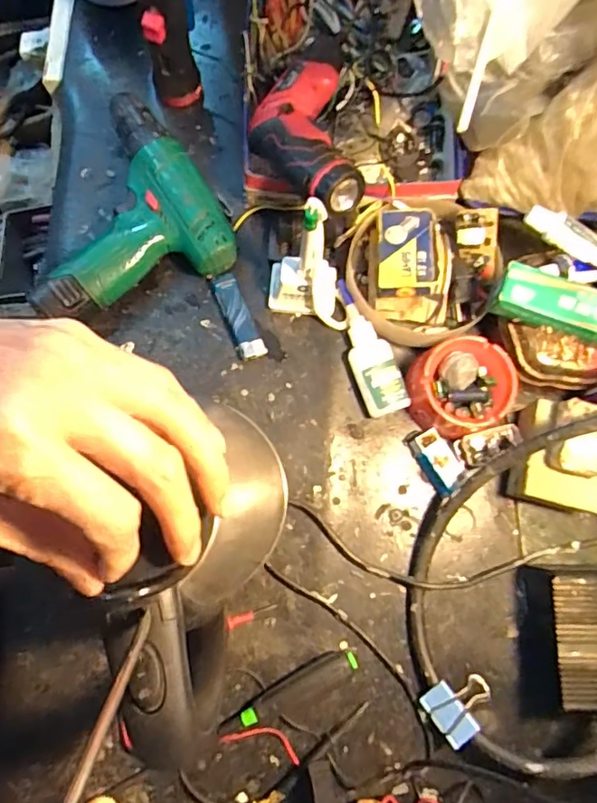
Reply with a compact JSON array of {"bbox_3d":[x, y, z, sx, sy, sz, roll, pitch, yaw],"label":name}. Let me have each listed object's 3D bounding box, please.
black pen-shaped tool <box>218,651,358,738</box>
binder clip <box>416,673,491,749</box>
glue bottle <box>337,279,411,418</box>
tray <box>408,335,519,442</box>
[{"bbox_3d":[-0.009,0.233,0.431,0.118,0.024,0.023,-28,82,-6],"label":"black pen-shaped tool"},{"bbox_3d":[0.129,0.241,0.432,0.048,0.025,0.043,-49,62,5],"label":"binder clip"},{"bbox_3d":[0.060,-0.048,0.485,0.038,0.023,0.124,-18,81,-5],"label":"glue bottle"},{"bbox_3d":[0.140,-0.015,0.471,0.086,0.045,0.081,0,80,-1],"label":"tray"}]

